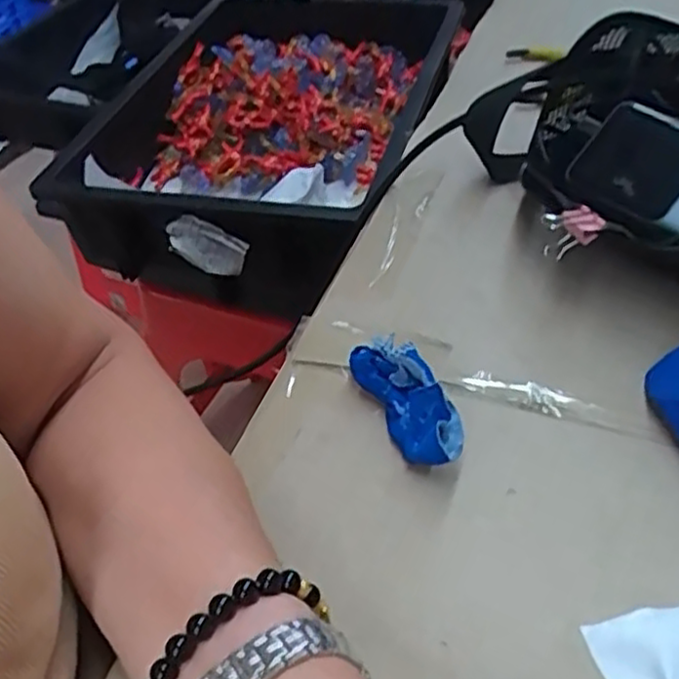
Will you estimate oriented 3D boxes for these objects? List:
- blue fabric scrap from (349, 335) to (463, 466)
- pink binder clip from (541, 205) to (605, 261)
[{"bbox_3d":[0.028,0.023,0.309,0.022,0.034,0.076,-21,47,-13],"label":"blue fabric scrap"},{"bbox_3d":[0.105,-0.049,0.332,0.021,0.021,0.018,-10,45,-3],"label":"pink binder clip"}]

